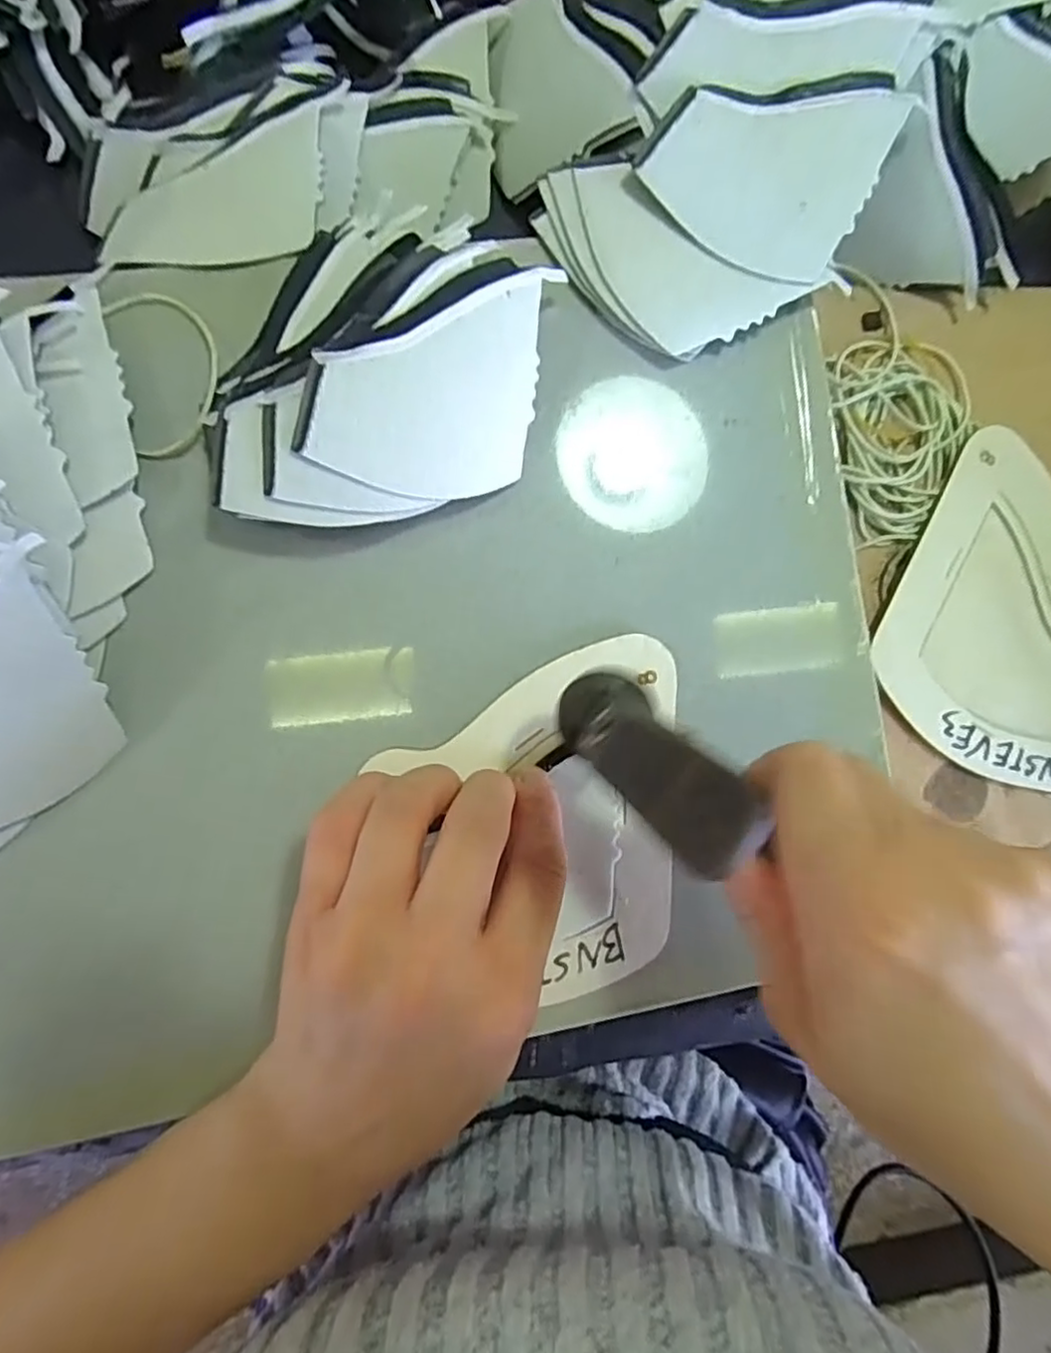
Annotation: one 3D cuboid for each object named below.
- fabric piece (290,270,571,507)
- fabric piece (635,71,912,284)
[{"bbox_3d":[-0.026,-0.091,0.225,0.094,0.026,0.055,-27,93,-6],"label":"fabric piece"},{"bbox_3d":[0.088,-0.188,0.239,0.076,0.014,0.078,29,87,-6],"label":"fabric piece"}]

